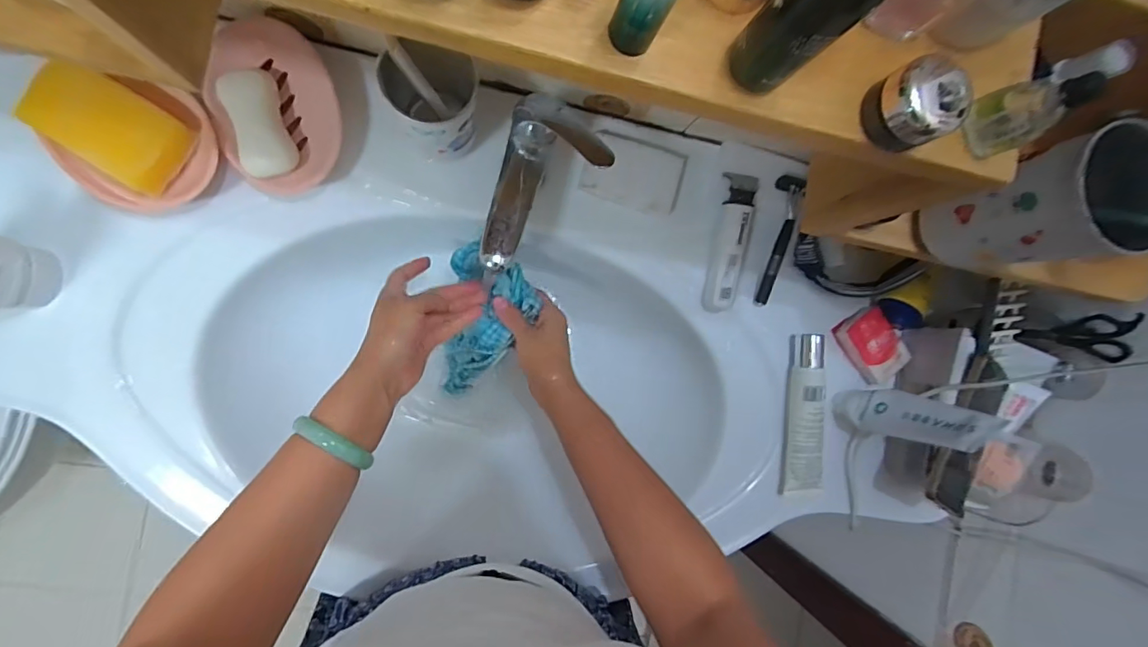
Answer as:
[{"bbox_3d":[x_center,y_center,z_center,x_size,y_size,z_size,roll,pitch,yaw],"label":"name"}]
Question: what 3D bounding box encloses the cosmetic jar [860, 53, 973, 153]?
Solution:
[{"bbox_3d":[0.150,-0.096,0.217,0.028,0.029,0.033,-21,94,-9],"label":"cosmetic jar"}]

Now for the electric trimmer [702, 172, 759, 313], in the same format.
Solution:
[{"bbox_3d":[0.170,-0.086,0.541,0.032,0.038,0.144,7,102,-10],"label":"electric trimmer"}]

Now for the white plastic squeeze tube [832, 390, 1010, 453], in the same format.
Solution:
[{"bbox_3d":[0.338,0.097,0.501,0.046,0.145,0.052,15,87,-10],"label":"white plastic squeeze tube"}]

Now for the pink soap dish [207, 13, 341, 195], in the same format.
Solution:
[{"bbox_3d":[-0.273,-0.198,0.460,0.106,0.046,0.146,-13,92,-10],"label":"pink soap dish"}]

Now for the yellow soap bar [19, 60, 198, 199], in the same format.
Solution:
[{"bbox_3d":[-0.391,-0.166,0.417,0.109,0.029,0.067,33,85,-8],"label":"yellow soap bar"}]

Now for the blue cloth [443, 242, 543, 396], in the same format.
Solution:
[{"bbox_3d":[-0.094,0.002,0.550,0.090,0.100,0.163,5,89,-10],"label":"blue cloth"}]

